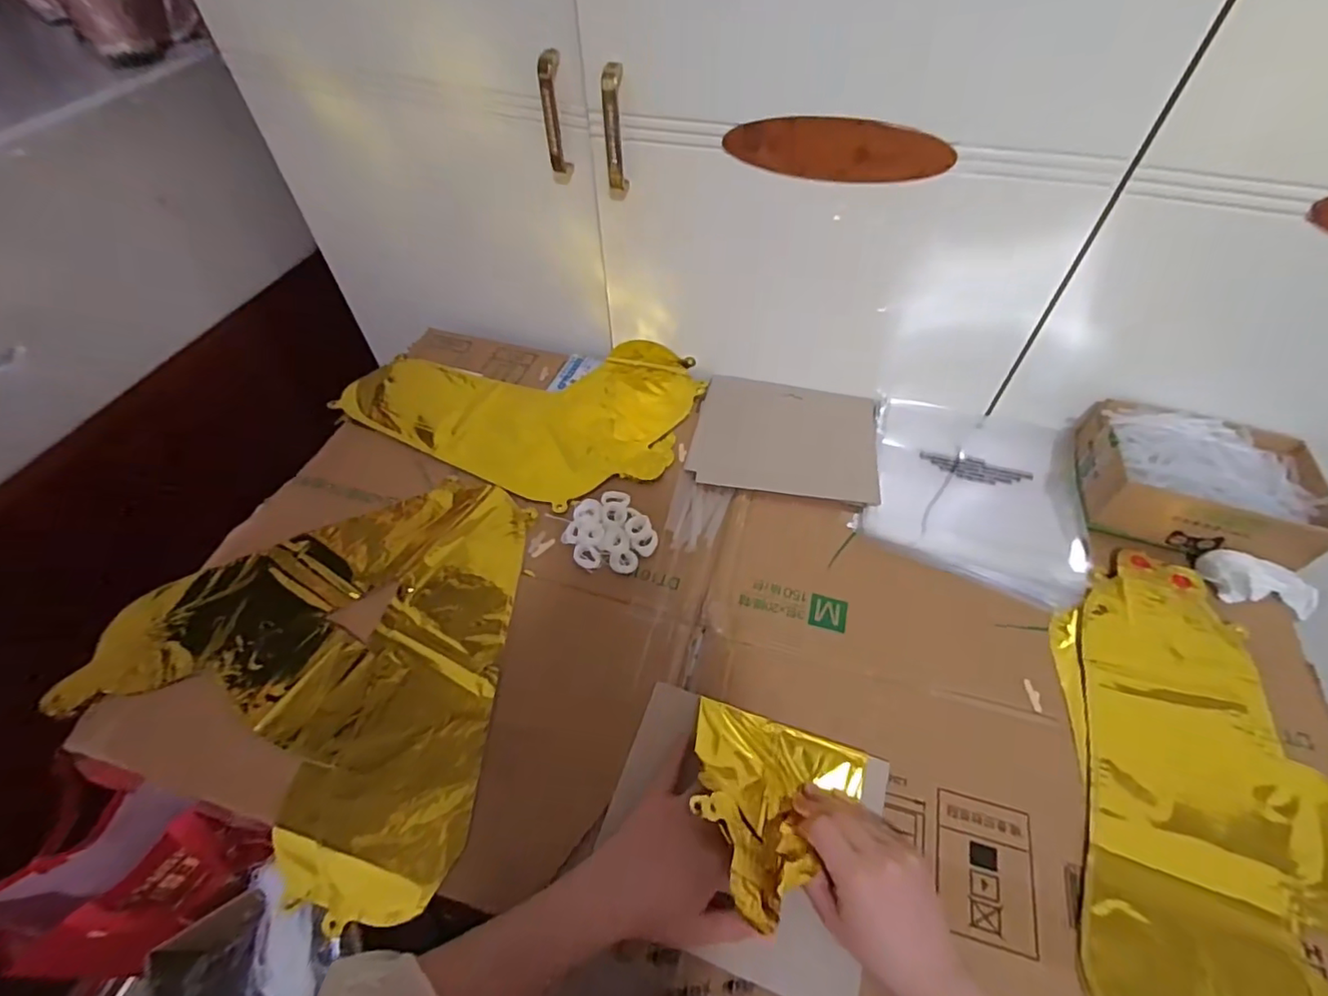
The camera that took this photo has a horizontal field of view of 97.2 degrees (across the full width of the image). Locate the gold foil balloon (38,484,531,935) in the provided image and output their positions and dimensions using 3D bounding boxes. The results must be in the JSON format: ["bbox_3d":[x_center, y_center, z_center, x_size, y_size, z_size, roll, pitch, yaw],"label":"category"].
[{"bbox_3d":[-0.314,0.138,0.512,0.349,0.019,0.357,1,53,1],"label":"gold foil balloon"}]

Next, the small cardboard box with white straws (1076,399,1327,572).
[{"bbox_3d":[0.517,-0.019,0.568,0.184,0.068,0.135,15,55,11],"label":"small cardboard box with white straws"}]

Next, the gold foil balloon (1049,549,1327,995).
[{"bbox_3d":[0.410,0.238,0.423,0.211,0.012,0.430,14,55,10],"label":"gold foil balloon"}]

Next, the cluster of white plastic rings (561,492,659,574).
[{"bbox_3d":[-0.057,0.034,0.585,0.080,0.011,0.091,-30,59,-20],"label":"cluster of white plastic rings"}]

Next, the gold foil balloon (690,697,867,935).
[{"bbox_3d":[0.078,0.221,0.419,0.127,0.055,0.136,14,55,10],"label":"gold foil balloon"}]

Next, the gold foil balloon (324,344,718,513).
[{"bbox_3d":[-0.165,-0.126,0.709,0.393,0.029,0.259,24,57,17],"label":"gold foil balloon"}]

